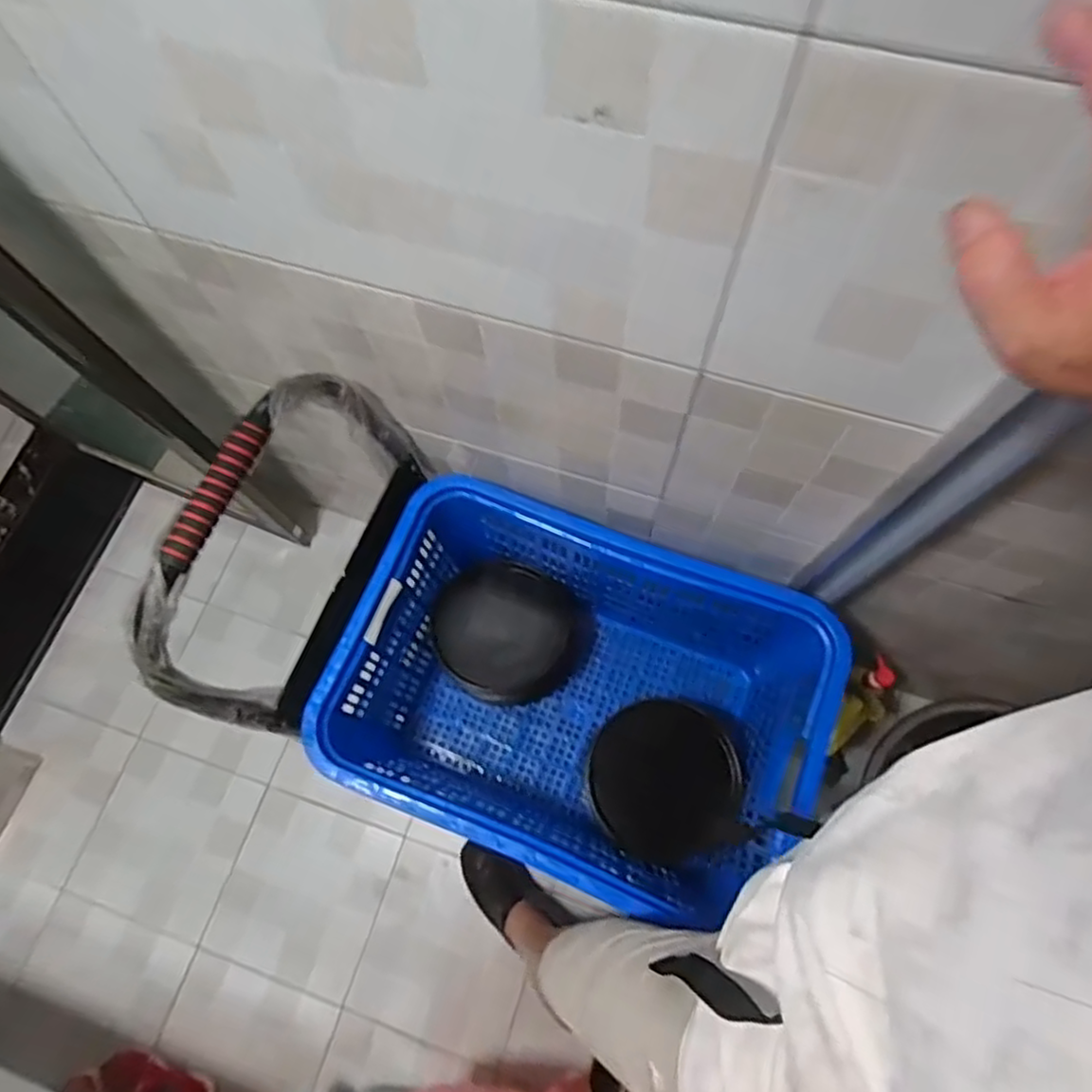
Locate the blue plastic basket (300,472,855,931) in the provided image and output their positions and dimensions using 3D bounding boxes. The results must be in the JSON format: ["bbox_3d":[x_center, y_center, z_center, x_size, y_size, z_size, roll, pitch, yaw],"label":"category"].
[{"bbox_3d":[0.043,0.240,1.073,0.656,0.378,0.464,19,73,9],"label":"blue plastic basket"}]

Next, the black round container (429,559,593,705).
[{"bbox_3d":[-0.065,0.163,1.208,0.273,0.141,0.230,22,73,10],"label":"black round container"}]

